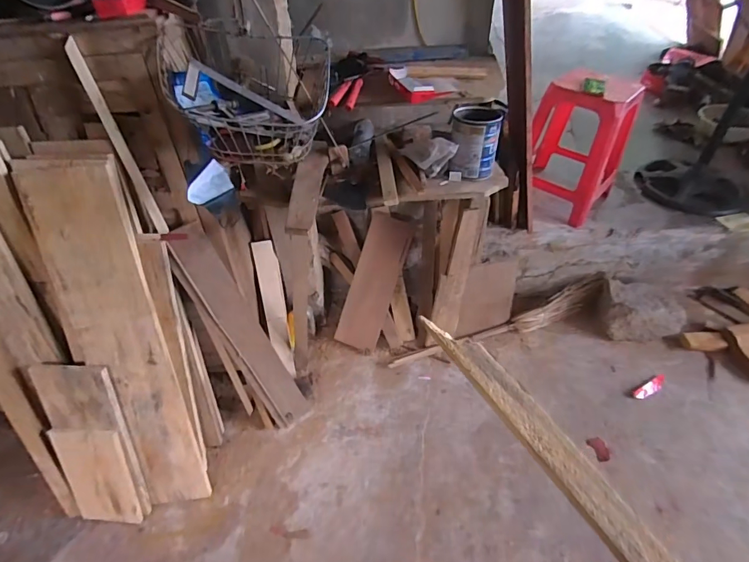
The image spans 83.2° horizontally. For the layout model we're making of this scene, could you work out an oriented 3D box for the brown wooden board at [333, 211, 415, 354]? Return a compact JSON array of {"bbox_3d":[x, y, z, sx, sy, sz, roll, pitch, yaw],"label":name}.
[{"bbox_3d":[0.000,0.011,1.627,0.166,0.519,0.024,18,12,-1],"label":"brown wooden board"}]

